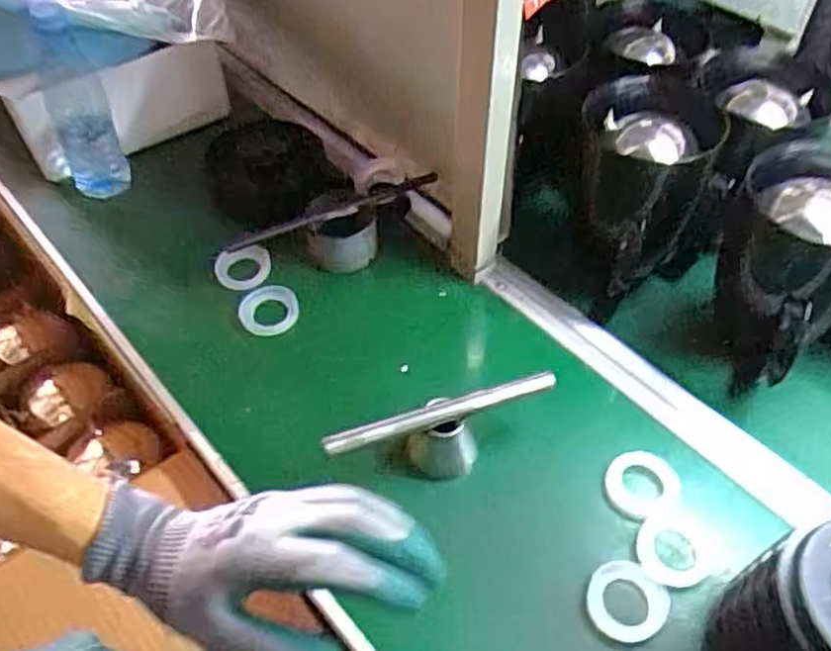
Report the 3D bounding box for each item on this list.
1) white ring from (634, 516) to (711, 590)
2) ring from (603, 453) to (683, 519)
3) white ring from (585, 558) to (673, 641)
[{"bbox_3d":[0.209,0.180,0.588,0.058,0.004,0.058,1,48,-1],"label":"white ring"},{"bbox_3d":[0.196,0.135,0.623,0.067,0.007,0.055,-28,55,-24],"label":"ring"},{"bbox_3d":[0.163,0.213,0.563,0.059,0.004,0.059,1,48,-1],"label":"white ring"}]

